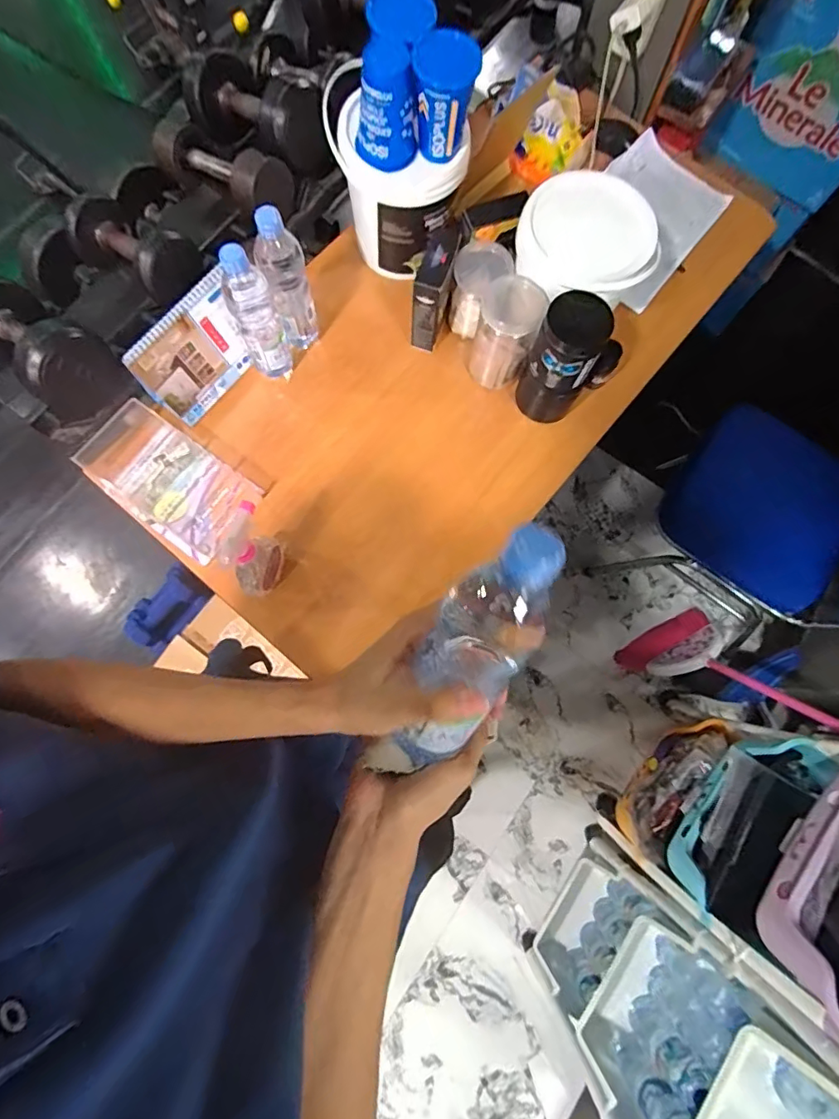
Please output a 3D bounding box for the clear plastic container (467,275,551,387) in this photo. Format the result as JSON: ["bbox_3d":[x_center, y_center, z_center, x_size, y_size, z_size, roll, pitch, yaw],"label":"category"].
[{"bbox_3d":[0.140,-0.372,0.853,0.099,0.170,0.101,0,78,-1],"label":"clear plastic container"}]

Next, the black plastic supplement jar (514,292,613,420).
[{"bbox_3d":[0.220,-0.304,0.817,0.091,0.226,0.092,0,78,-1],"label":"black plastic supplement jar"}]

